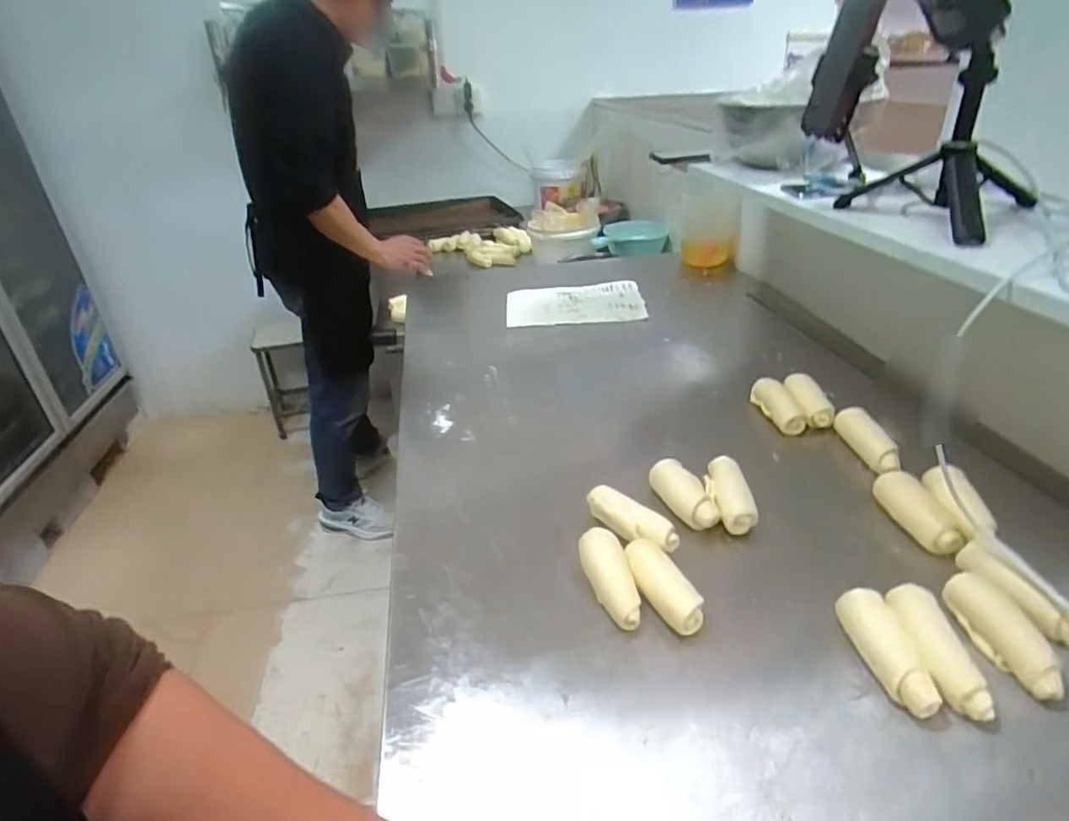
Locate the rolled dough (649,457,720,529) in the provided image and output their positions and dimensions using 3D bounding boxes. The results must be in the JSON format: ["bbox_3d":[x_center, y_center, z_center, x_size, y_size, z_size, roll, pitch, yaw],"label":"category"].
[{"bbox_3d":[0.147,0.084,0.606,0.035,0.033,0.084,-18,47,-24],"label":"rolled dough"}]

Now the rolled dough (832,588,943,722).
[{"bbox_3d":[0.259,0.179,0.449,0.031,0.035,0.095,-3,30,0],"label":"rolled dough"}]

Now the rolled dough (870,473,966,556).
[{"bbox_3d":[0.363,0.097,0.575,0.035,0.038,0.095,-5,30,-3],"label":"rolled dough"}]

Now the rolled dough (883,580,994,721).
[{"bbox_3d":[0.294,0.177,0.448,0.038,0.035,0.103,-1,30,3],"label":"rolled dough"}]

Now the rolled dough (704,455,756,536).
[{"bbox_3d":[0.196,0.088,0.612,0.041,0.040,0.092,-1,30,4],"label":"rolled dough"}]

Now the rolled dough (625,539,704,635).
[{"bbox_3d":[0.106,0.150,0.514,0.042,0.037,0.094,-10,31,-12],"label":"rolled dough"}]

